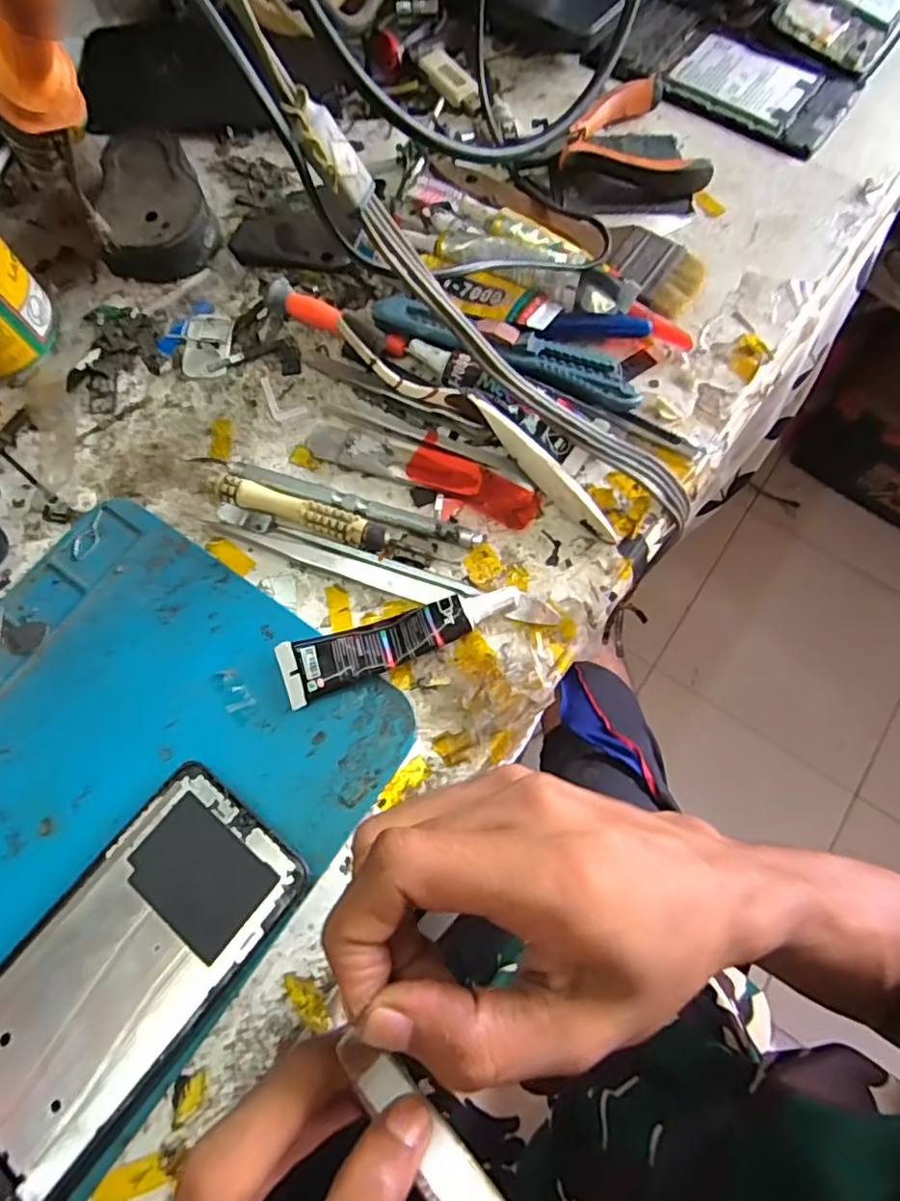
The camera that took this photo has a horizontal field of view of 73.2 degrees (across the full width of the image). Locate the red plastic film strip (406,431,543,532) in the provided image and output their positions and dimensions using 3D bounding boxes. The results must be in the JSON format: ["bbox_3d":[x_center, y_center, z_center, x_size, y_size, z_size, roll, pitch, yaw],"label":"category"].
[{"bbox_3d":[0.012,-0.058,0.300,0.066,0.004,0.026,31,74,10],"label":"red plastic film strip"}]

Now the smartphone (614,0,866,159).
[{"bbox_3d":[0.186,-0.346,0.397,0.146,0.004,0.083,32,75,10],"label":"smartphone"}]

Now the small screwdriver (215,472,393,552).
[{"bbox_3d":[-0.071,-0.042,0.293,0.087,0.012,0.013,19,73,6],"label":"small screwdriver"}]

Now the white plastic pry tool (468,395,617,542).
[{"bbox_3d":[0.045,-0.063,0.292,0.093,0.014,0.006,46,36,6],"label":"white plastic pry tool"}]

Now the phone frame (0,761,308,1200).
[{"bbox_3d":[-0.130,0.146,0.232,0.073,0.008,0.159,37,75,11],"label":"phone frame"}]

